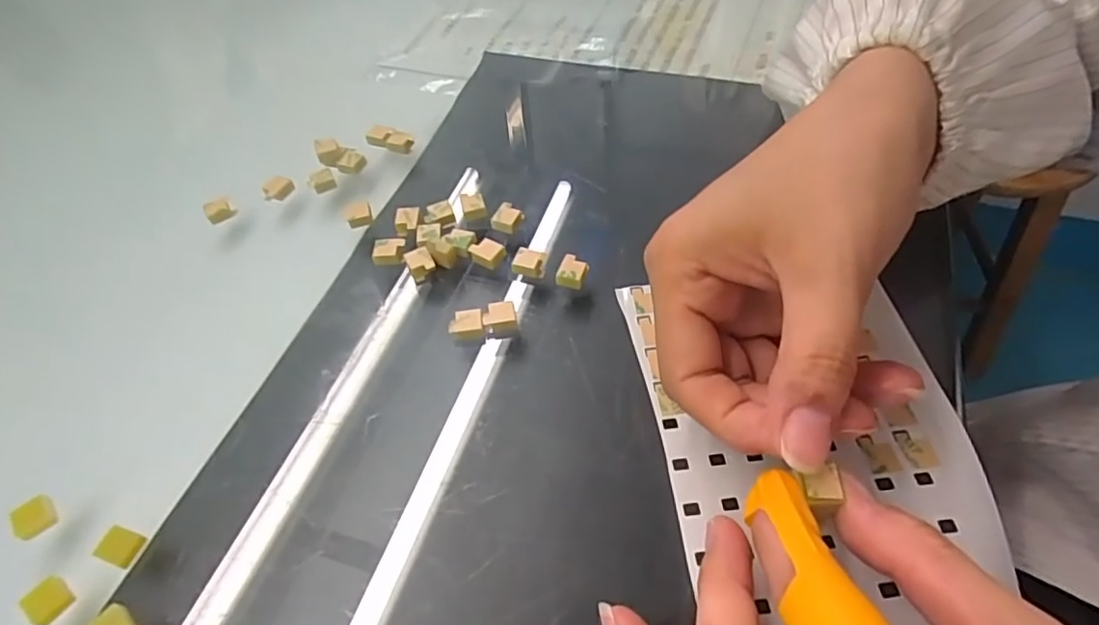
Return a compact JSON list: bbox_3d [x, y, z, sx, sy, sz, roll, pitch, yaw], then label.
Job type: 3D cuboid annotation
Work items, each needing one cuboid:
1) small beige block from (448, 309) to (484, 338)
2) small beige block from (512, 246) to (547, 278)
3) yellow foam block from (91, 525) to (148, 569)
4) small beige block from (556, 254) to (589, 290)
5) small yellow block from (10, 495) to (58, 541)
[{"bbox_3d":[-0.032,0.004,0.228,0.013,0.004,0.011,-12,52,-4],"label":"small beige block"},{"bbox_3d":[-0.008,-0.021,0.246,0.013,0.006,0.011,9,53,11],"label":"small beige block"},{"bbox_3d":[-0.132,0.072,0.186,0.011,0.004,0.010,13,54,14],"label":"yellow foam block"},{"bbox_3d":[0.010,-0.016,0.243,0.011,0.005,0.014,11,54,13],"label":"small beige block"},{"bbox_3d":[-0.164,0.065,0.193,0.011,0.006,0.011,-37,58,-22],"label":"small yellow block"}]

